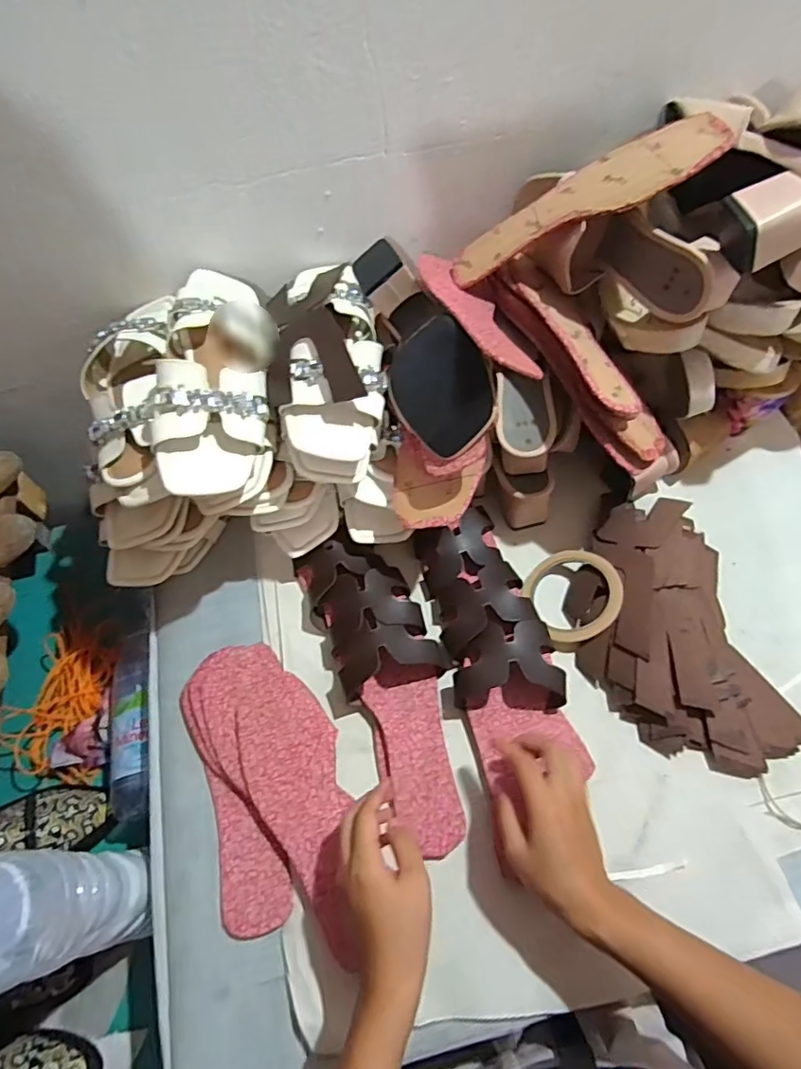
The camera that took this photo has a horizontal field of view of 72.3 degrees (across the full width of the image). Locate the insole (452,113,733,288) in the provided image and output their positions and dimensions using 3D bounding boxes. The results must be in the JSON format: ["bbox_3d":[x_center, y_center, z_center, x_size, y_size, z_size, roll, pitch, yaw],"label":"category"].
[{"bbox_3d":[0.156,-0.298,0.496,0.239,0.009,0.085,-13,57,33],"label":"insole"}]

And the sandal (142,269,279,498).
[{"bbox_3d":[-0.170,-0.157,0.499,0.097,0.059,0.267,-6,62,1],"label":"sandal"}]

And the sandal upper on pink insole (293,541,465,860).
[{"bbox_3d":[-0.010,0.134,0.526,0.101,0.056,0.303,-20,68,-7],"label":"sandal upper on pink insole"}]

